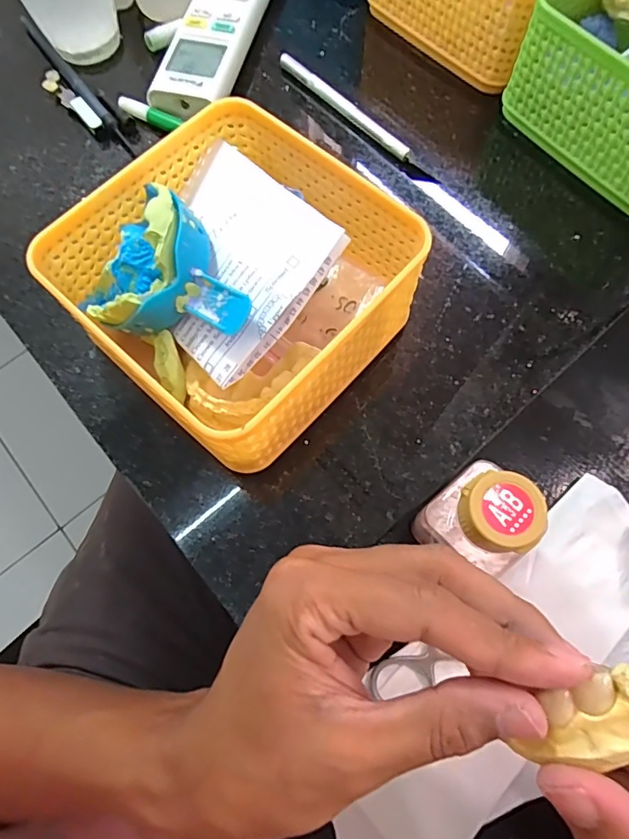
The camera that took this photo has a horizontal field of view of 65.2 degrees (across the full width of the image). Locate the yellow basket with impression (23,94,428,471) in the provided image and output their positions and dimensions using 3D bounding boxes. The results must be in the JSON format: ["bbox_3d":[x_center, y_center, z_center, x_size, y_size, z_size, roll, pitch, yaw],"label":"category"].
[{"bbox_3d":[-0.034,-0.061,0.235,0.137,0.067,0.136,42,76,12],"label":"yellow basket with impression"}]

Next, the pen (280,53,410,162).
[{"bbox_3d":[0.018,-0.199,0.314,0.009,0.009,0.114,-40,76,-12],"label":"pen"}]

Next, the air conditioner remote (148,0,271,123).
[{"bbox_3d":[-0.059,-0.268,0.328,0.043,0.020,0.172,16,72,5],"label":"air conditioner remote"}]

